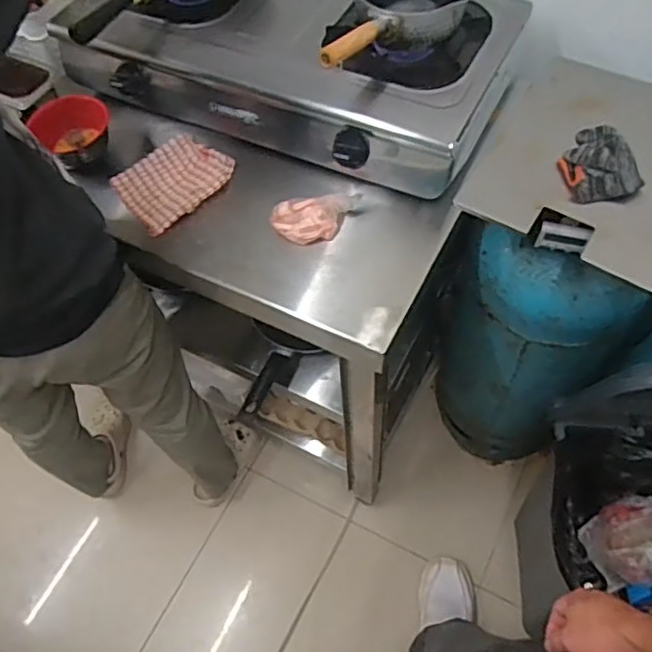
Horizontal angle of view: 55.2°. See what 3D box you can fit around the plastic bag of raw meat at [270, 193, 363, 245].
[{"bbox_3d":[-0.013,-0.153,0.909,0.128,0.034,0.074,-11,59,-2],"label":"plastic bag of raw meat"}]

